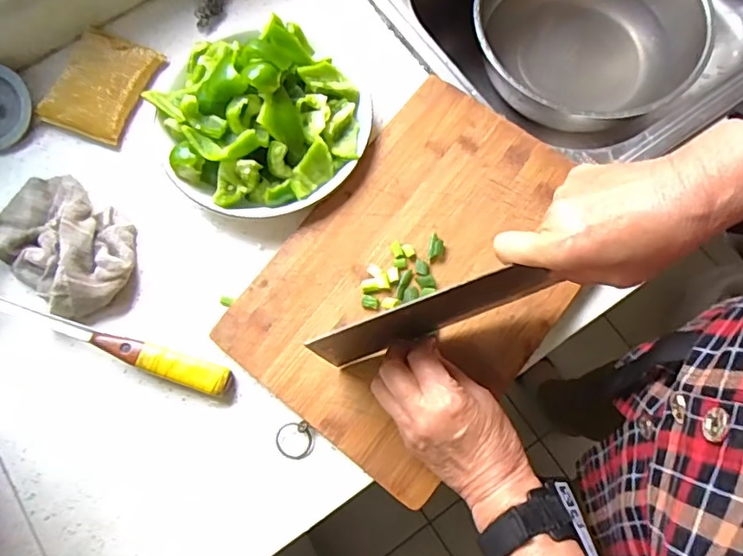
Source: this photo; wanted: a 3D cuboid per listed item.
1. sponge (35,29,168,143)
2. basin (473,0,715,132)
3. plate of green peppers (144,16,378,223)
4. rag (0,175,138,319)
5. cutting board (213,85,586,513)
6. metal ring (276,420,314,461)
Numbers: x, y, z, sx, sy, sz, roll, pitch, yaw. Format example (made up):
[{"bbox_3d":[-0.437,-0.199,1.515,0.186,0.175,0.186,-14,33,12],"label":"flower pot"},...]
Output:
[{"bbox_3d":[-0.269,-0.196,0.538,0.087,0.018,0.112,20,75,5],"label":"sponge"},{"bbox_3d":[0.278,-0.317,0.700,0.277,0.093,0.299,0,75,-1],"label":"basin"},{"bbox_3d":[-0.105,-0.148,0.478,0.190,0.066,0.173,0,75,-1],"label":"plate of green peppers"},{"bbox_3d":[-0.277,-0.035,0.481,0.143,0.036,0.095,37,78,9],"label":"rag"},{"bbox_3d":[0.045,-0.007,0.465,0.222,0.021,0.317,37,77,10],"label":"cutting board"},{"bbox_3d":[-0.064,0.135,0.445,0.031,0.005,0.031,0,92,7],"label":"metal ring"}]

